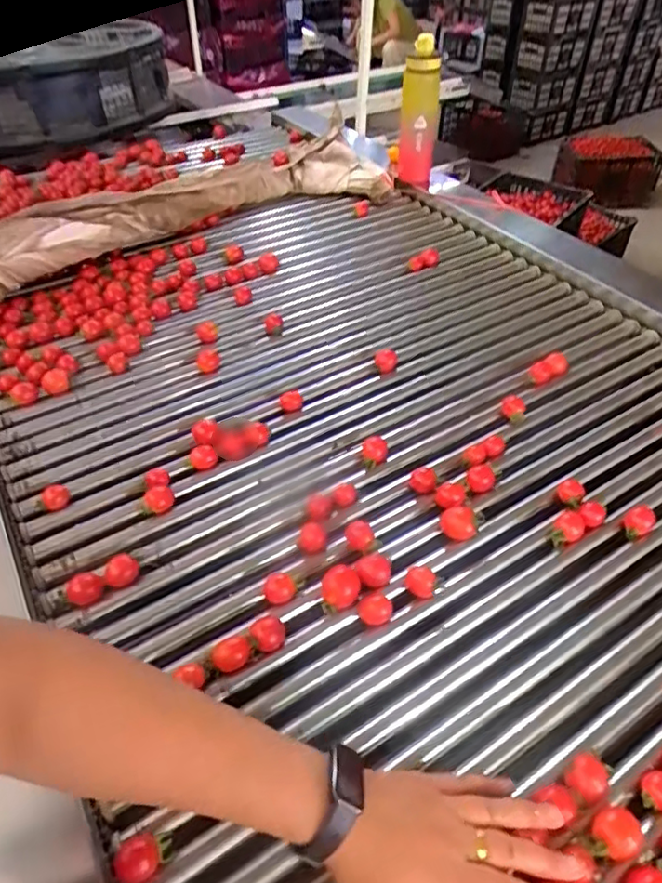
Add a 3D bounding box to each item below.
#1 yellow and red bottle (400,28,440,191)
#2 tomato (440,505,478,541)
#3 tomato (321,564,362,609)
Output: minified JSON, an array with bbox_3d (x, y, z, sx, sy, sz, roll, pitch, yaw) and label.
[{"bbox_3d":[0.160,-0.576,1.024,0.064,0.241,0.053,3,46,4],"label":"yellow and red bottle"},{"bbox_3d":[0.130,0.083,0.577,0.036,0.025,0.034,-1,46,1],"label":"tomato"},{"bbox_3d":[0.009,0.134,0.522,0.034,0.032,0.030,-5,46,-3],"label":"tomato"}]

